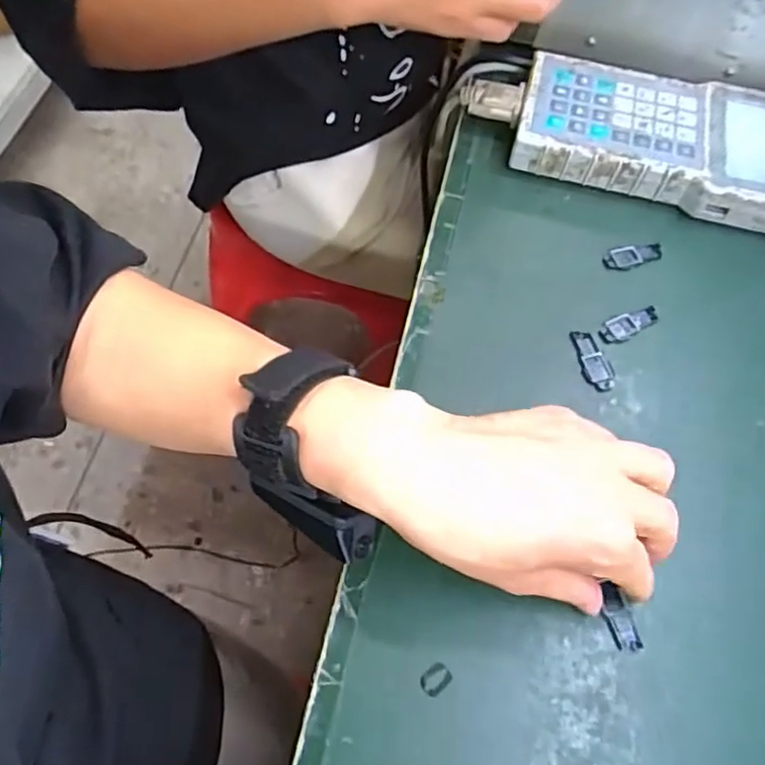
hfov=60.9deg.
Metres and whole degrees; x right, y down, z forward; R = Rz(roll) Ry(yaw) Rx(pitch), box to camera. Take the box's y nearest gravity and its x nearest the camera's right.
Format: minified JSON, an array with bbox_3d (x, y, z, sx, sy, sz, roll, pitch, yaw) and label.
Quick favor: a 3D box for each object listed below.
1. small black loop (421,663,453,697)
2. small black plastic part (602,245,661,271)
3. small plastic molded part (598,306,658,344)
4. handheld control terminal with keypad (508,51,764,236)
[{"bbox_3d":[0.025,0.138,0.301,0.015,0.004,0.011,-39,68,-21],"label":"small black loop"},{"bbox_3d":[0.164,-0.083,0.427,0.040,0.004,0.015,-16,62,-11],"label":"small black plastic part"},{"bbox_3d":[0.152,-0.036,0.400,0.043,0.006,0.015,-28,65,-17],"label":"small plastic molded part"},{"bbox_3d":[0.208,-0.164,0.456,0.225,0.038,0.103,12,60,5],"label":"handheld control terminal with keypad"}]

